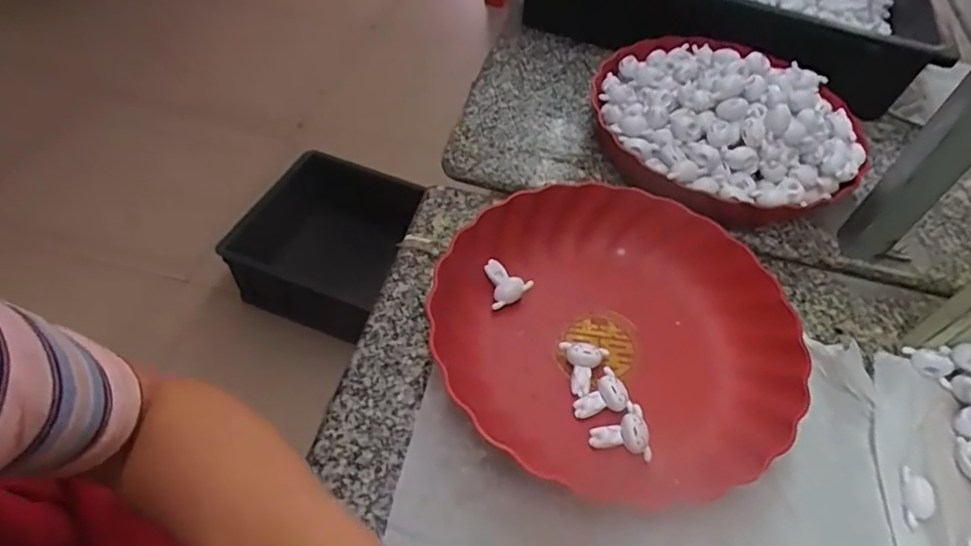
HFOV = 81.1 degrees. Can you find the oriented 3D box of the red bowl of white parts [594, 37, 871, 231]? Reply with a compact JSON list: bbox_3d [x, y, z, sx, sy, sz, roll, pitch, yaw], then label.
[{"bbox_3d":[0.219,-0.142,0.520,0.238,0.096,0.221,3,51,-4],"label":"red bowl of white parts"}]

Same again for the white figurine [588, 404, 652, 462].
[{"bbox_3d":[0.086,0.104,0.366,0.035,0.018,0.032,-4,52,-9],"label":"white figurine"}]

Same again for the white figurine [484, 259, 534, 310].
[{"bbox_3d":[0.017,0.006,0.433,0.032,0.016,0.036,-12,54,-15],"label":"white figurine"}]

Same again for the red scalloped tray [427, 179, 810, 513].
[{"bbox_3d":[0.090,0.038,0.400,0.227,0.046,0.238,-25,58,-23],"label":"red scalloped tray"}]

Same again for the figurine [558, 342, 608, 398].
[{"bbox_3d":[0.063,0.064,0.393,0.031,0.020,0.036,22,53,11],"label":"figurine"}]

